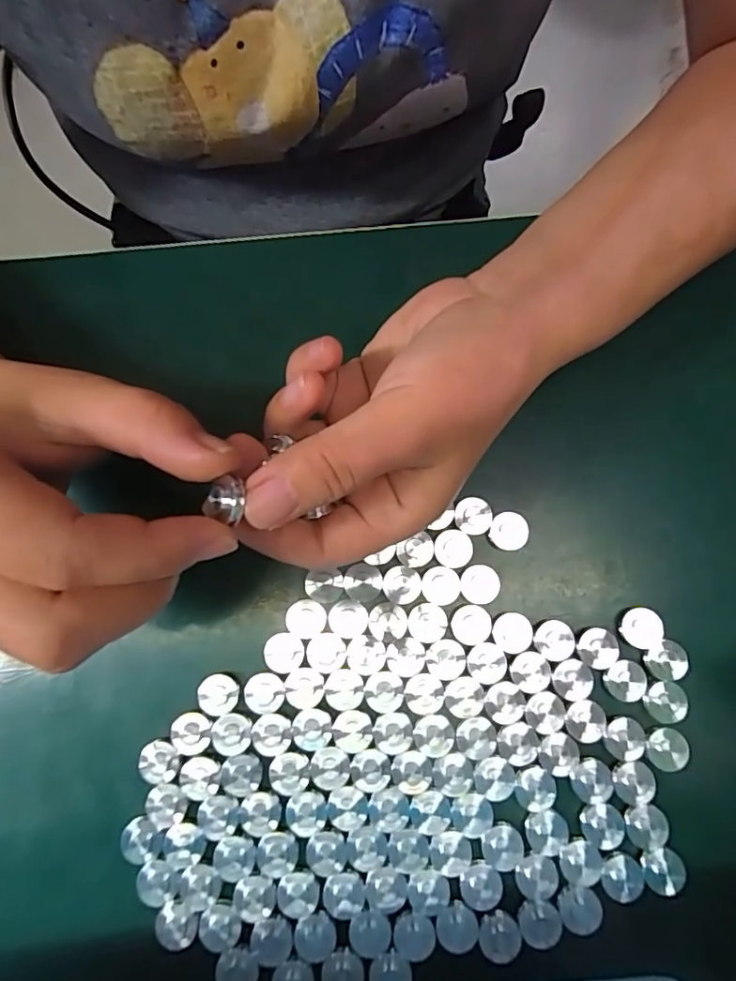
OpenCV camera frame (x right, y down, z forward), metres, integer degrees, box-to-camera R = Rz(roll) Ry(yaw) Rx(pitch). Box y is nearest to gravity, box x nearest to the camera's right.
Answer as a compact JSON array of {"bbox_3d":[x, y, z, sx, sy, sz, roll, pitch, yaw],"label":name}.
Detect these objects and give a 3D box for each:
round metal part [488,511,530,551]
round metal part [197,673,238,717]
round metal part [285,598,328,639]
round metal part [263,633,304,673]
[{"bbox_3d":[0.057,0.016,0.213,0.015,0.004,0.015,0,79,1],"label":"round metal part"},{"bbox_3d":[-0.058,0.079,0.203,0.015,0.004,0.015,0,79,1],"label":"round metal part"},{"bbox_3d":[-0.025,0.051,0.208,0.016,0.004,0.015,0,79,1],"label":"round metal part"},{"bbox_3d":[-0.033,0.063,0.205,0.015,0.004,0.015,0,79,1],"label":"round metal part"}]

